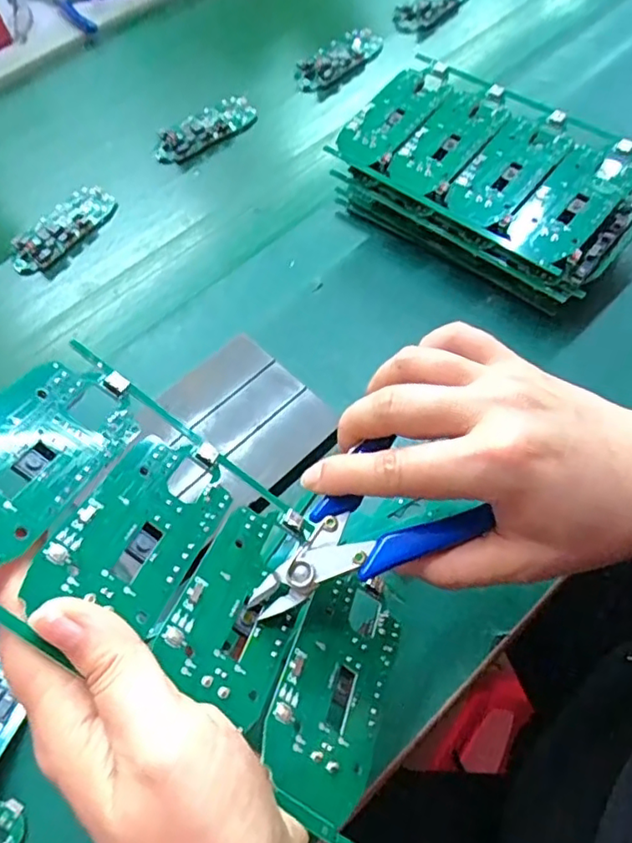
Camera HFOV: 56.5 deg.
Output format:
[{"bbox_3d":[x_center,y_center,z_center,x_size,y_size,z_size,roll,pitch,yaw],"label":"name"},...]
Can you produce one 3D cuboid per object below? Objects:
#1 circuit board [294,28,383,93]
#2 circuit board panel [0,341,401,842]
[{"bbox_3d":[0.021,-0.348,0.567,0.088,0.023,0.041,-40,63,-14],"label":"circuit board"},{"bbox_3d":[-0.047,0.055,0.222,0.187,0.005,0.105,39,38,-9],"label":"circuit board panel"}]

